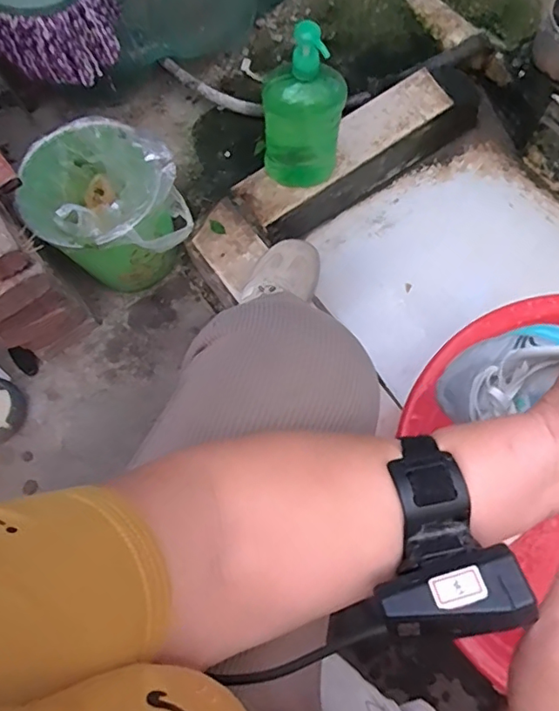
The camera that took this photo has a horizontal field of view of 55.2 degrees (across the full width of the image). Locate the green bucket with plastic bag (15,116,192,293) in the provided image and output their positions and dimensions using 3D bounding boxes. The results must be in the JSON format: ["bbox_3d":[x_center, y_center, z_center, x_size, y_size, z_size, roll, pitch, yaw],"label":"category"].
[{"bbox_3d":[-0.269,-0.233,0.865,0.231,0.230,0.202,-15,74,-3],"label":"green bucket with plastic bag"}]

